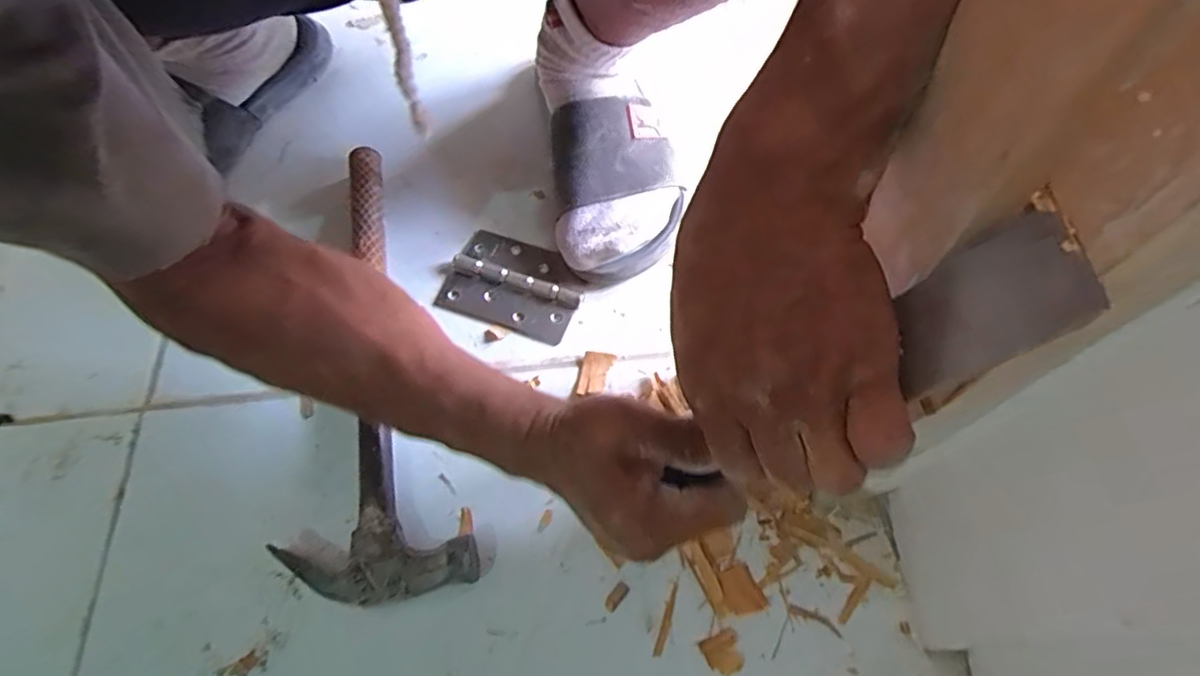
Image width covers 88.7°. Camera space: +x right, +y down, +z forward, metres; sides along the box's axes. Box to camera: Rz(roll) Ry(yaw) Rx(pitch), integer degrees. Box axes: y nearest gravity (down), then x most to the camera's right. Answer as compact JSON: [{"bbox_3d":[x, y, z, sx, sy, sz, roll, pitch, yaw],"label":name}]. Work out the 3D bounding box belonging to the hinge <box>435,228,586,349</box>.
[{"bbox_3d":[-0.065,-0.041,0.464,0.101,0.011,0.072,18,64,10],"label":"hinge"}]

